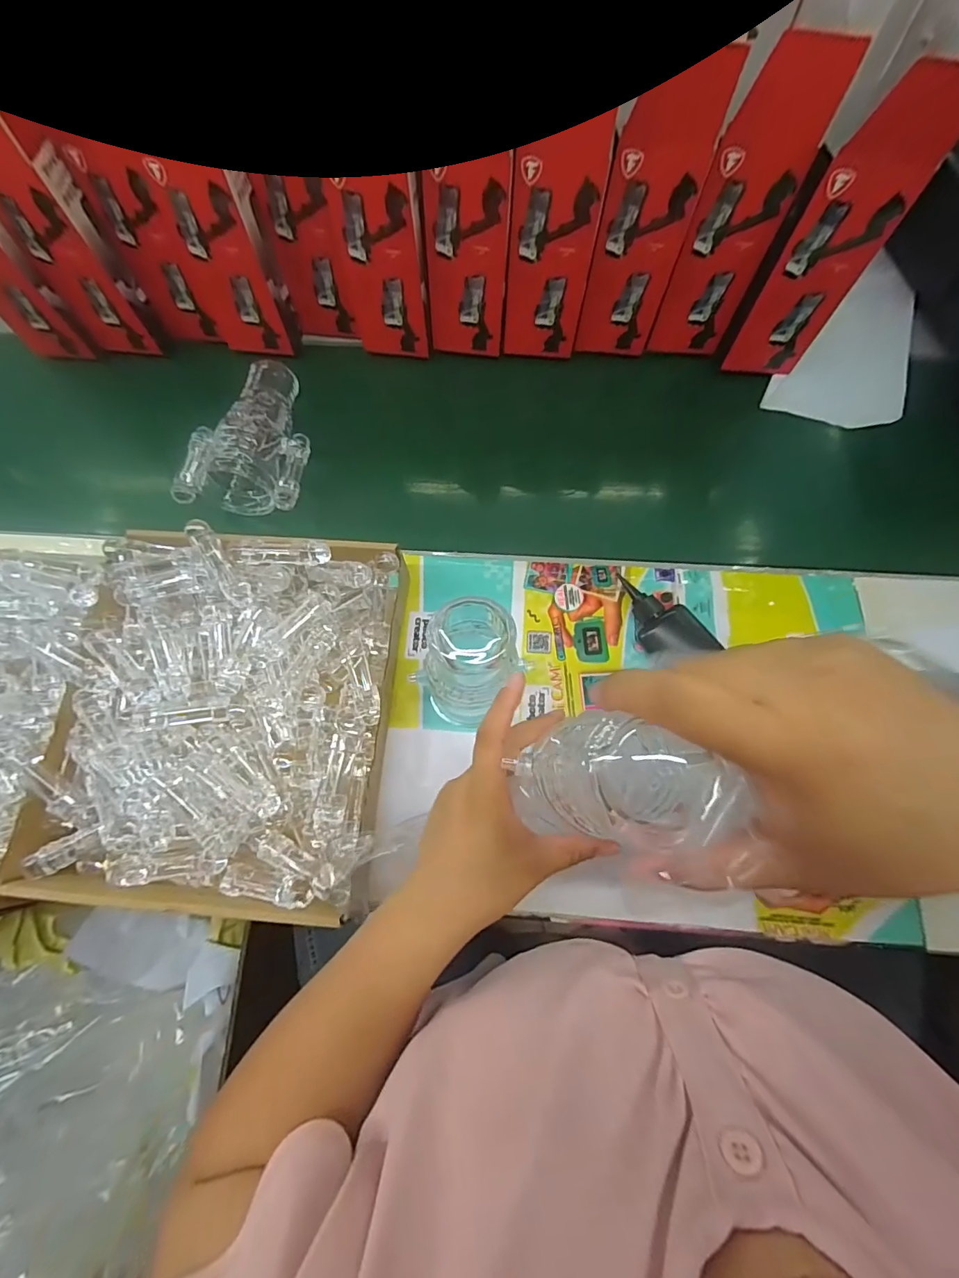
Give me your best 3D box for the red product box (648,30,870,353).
[{"bbox_3d":[0.252,-0.403,0.468,0.079,0.241,0.036,22,73,8],"label":"red product box"}]

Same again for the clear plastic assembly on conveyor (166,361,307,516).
[{"bbox_3d":[-0.249,-0.228,0.523,0.119,0.049,0.183,6,71,3],"label":"clear plastic assembly on conveyor"}]

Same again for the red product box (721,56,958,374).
[{"bbox_3d":[0.335,-0.369,0.450,0.079,0.242,0.030,23,73,8],"label":"red product box"}]

